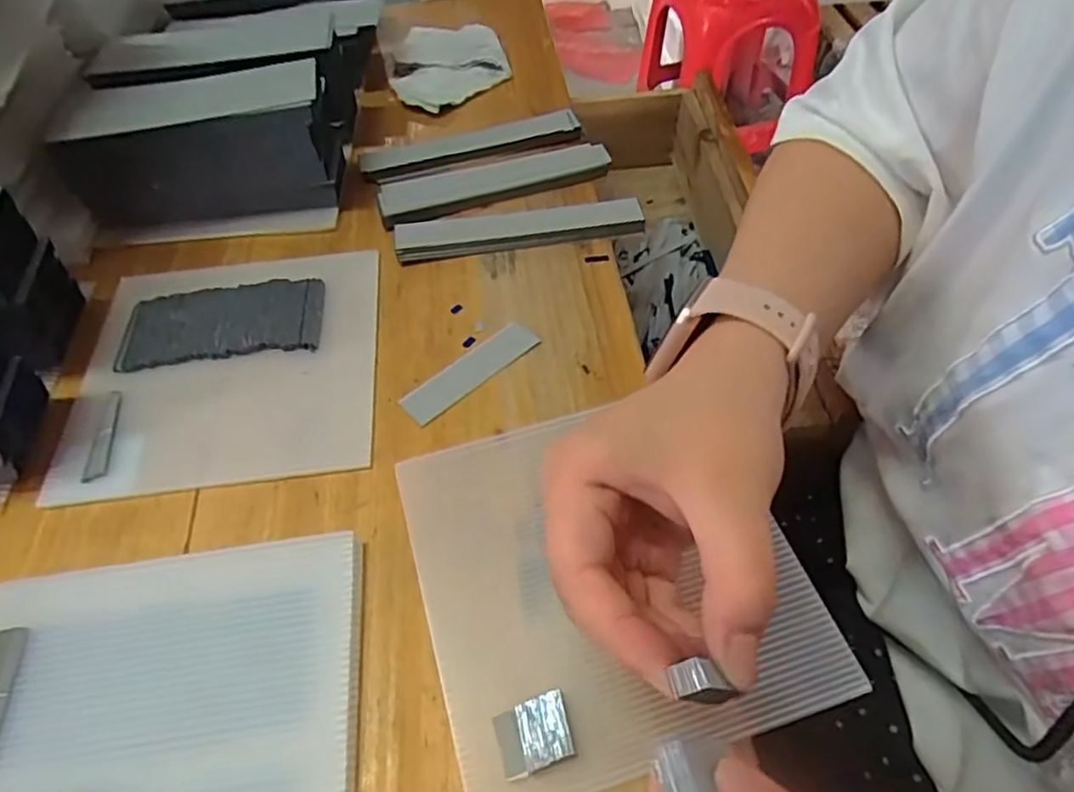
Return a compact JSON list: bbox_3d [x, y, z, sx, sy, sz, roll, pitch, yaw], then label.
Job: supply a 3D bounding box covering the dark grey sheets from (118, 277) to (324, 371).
[{"bbox_3d":[-0.180,-0.043,0.378,0.109,0.005,0.055,-6,54,-2],"label":"dark grey sheets"}]

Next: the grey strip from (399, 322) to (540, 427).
[{"bbox_3d":[-0.035,-0.015,0.353,0.081,0.004,0.022,-37,60,-22],"label":"grey strip"}]

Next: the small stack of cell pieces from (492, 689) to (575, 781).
[{"bbox_3d":[-0.001,0.125,0.243,0.028,0.004,0.023,-18,55,-10],"label":"small stack of cell pieces"}]

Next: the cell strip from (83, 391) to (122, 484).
[{"bbox_3d":[-0.223,0.019,0.336,0.011,0.004,0.052,-10,54,-5],"label":"cell strip"}]

